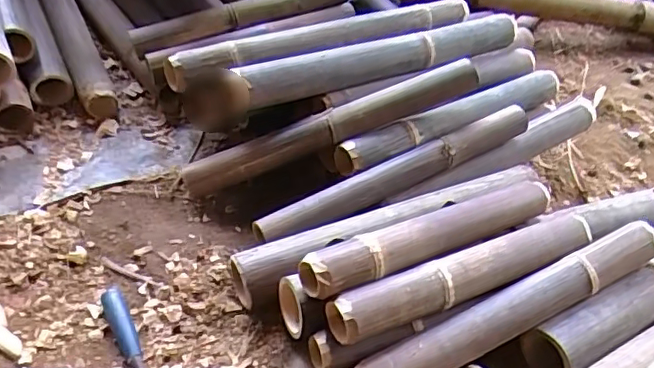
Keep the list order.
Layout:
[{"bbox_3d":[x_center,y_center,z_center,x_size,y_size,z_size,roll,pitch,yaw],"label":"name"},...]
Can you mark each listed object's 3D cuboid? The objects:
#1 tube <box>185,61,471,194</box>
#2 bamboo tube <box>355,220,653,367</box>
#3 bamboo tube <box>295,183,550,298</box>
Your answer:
[{"bbox_3d":[0.017,-0.089,0.859,0.483,0.050,0.063,-22,47,-9],"label":"tube"},{"bbox_3d":[0.239,0.148,0.691,0.470,0.054,0.058,-16,48,-25],"label":"bamboo tube"},{"bbox_3d":[0.146,0.064,0.729,0.398,0.072,0.071,-18,49,-27],"label":"bamboo tube"}]

